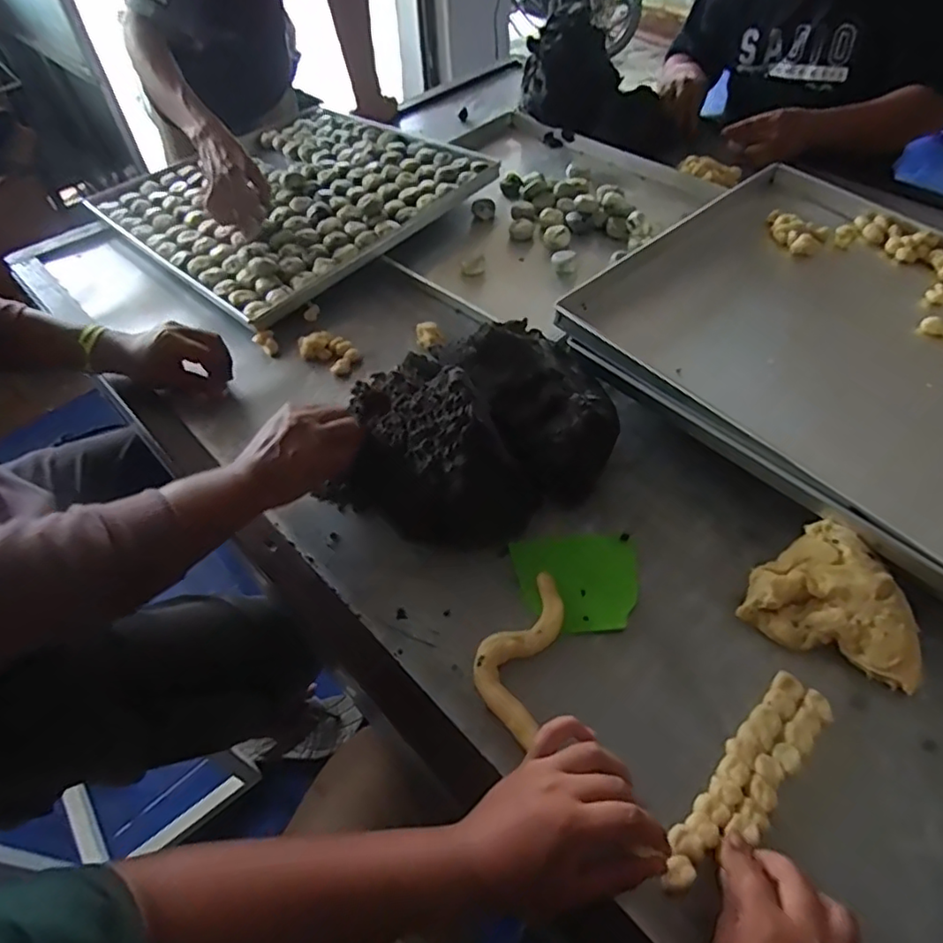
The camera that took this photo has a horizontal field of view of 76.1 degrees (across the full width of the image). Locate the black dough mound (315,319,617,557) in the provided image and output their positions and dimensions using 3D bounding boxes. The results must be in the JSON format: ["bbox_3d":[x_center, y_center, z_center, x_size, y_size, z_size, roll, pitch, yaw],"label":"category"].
[{"bbox_3d":[0.000,-0.047,0.621,0.252,0.128,0.241,-1,52,2],"label":"black dough mound"}]

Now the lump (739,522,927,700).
[{"bbox_3d":[0.329,0.109,0.545,0.137,0.033,0.123,21,56,18],"label":"lump"}]

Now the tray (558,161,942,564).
[{"bbox_3d":[0.468,-0.178,0.723,0.539,0.049,0.510,-36,63,-24],"label":"tray"}]

